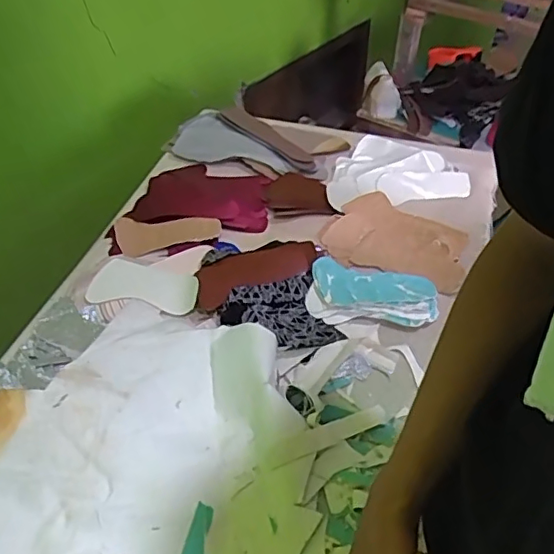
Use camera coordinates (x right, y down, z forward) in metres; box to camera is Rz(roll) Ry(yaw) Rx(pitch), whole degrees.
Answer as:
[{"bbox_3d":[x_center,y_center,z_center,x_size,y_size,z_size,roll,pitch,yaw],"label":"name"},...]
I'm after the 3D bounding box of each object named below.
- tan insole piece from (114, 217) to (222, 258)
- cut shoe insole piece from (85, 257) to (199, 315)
[{"bbox_3d":[-0.172,-0.066,0.901,0.162,0.014,0.061,-2,75,-7],"label":"tan insole piece"},{"bbox_3d":[-0.188,0.010,0.814,0.151,0.020,0.077,5,45,2],"label":"cut shoe insole piece"}]

